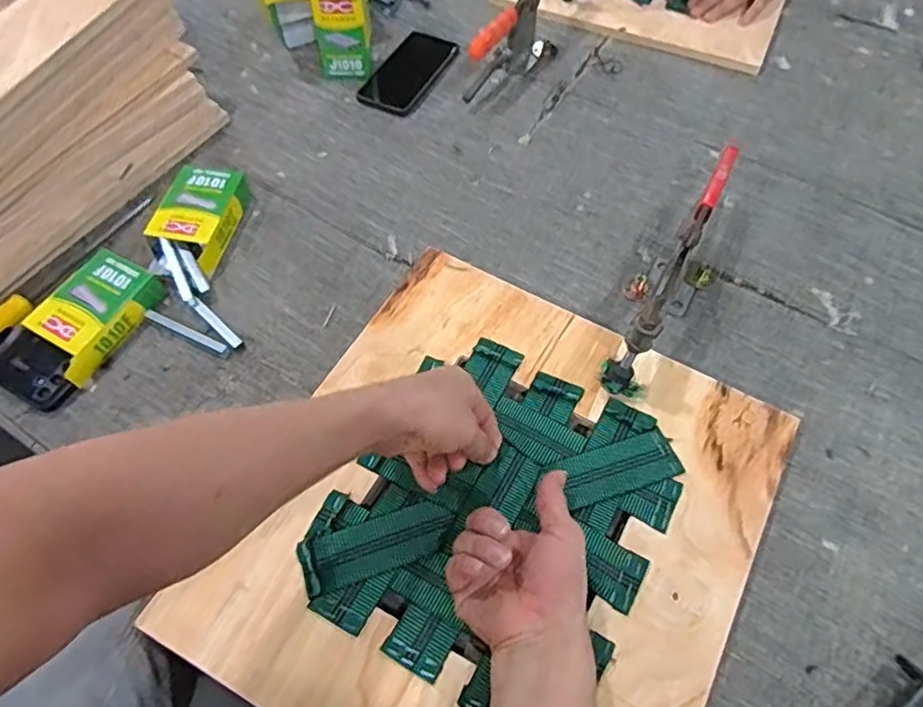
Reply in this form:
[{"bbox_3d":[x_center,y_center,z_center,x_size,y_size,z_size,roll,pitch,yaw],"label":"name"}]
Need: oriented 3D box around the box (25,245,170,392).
[{"bbox_3d":[-0.379,-0.043,0.654,0.090,0.032,0.132,24,62,15],"label":"box"}]

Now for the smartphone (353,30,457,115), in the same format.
[{"bbox_3d":[-0.071,-0.388,0.873,0.084,0.005,0.169,23,62,15],"label":"smartphone"}]

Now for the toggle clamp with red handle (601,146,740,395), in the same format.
[{"bbox_3d":[0.215,-0.091,0.628,0.058,0.111,0.293,25,63,16],"label":"toggle clamp with red handle"}]

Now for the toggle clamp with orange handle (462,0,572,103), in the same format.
[{"bbox_3d":[0.099,-0.454,0.856,0.057,0.103,0.279,29,64,17],"label":"toggle clamp with orange handle"}]

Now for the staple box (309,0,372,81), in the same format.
[{"bbox_3d":[-0.156,-0.426,0.835,0.071,0.117,0.051,-5,59,-1],"label":"staple box"}]

